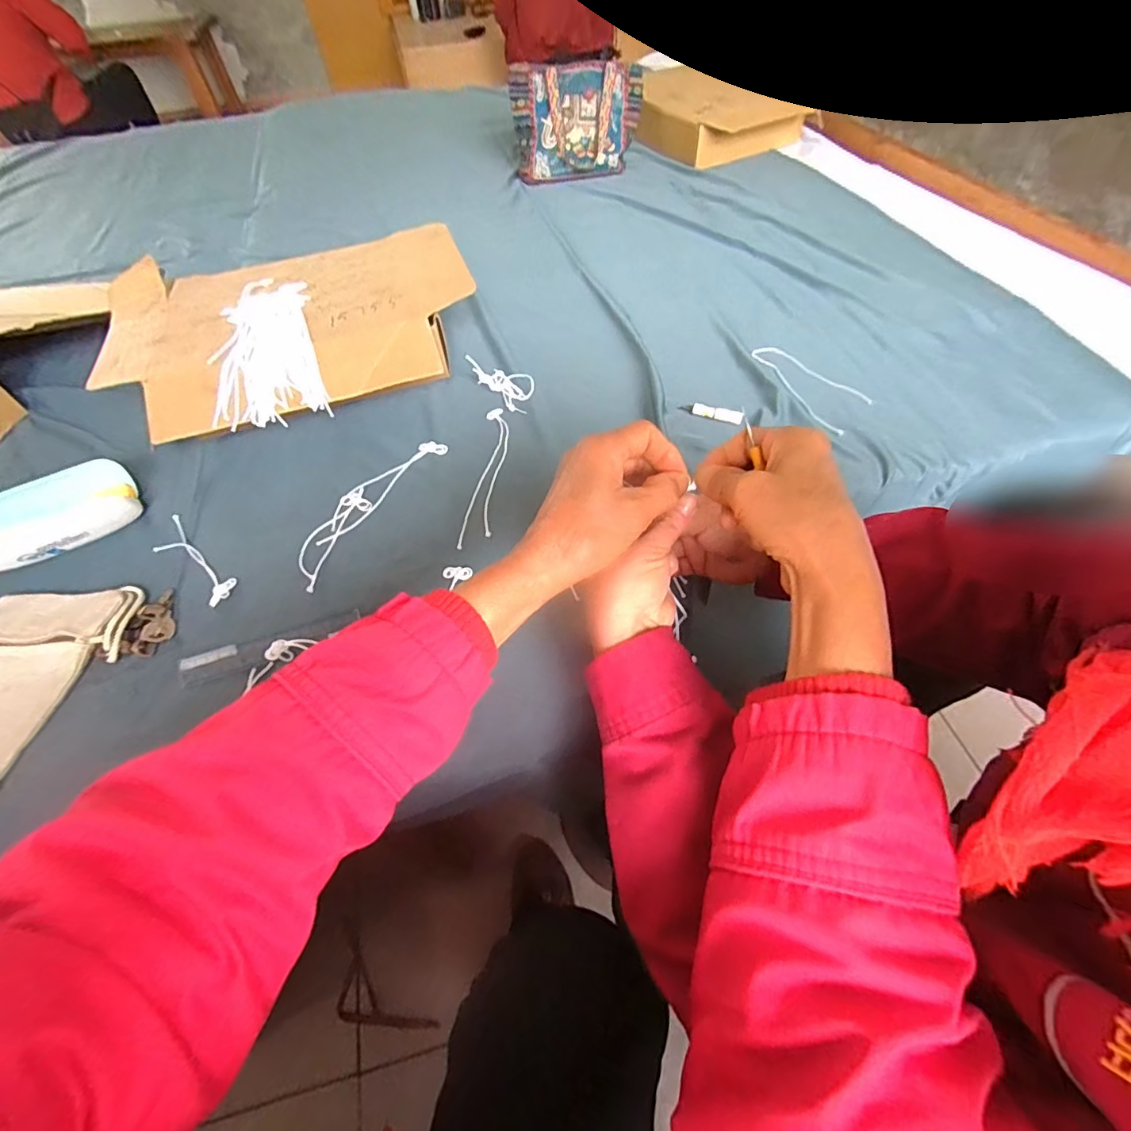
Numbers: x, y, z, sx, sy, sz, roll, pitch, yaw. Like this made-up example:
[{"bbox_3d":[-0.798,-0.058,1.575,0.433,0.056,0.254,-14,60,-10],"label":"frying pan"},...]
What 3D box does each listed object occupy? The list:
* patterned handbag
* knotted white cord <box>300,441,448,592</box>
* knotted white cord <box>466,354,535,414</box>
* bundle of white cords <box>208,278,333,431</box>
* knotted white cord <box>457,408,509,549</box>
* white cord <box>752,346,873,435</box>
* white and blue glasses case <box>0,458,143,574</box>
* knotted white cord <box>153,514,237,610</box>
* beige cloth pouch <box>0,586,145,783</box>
[{"bbox_3d":[0.026,-0.949,1.066,0.275,0.175,0.089,-3,54,1],"label":"patterned handbag"},{"bbox_3d":[-0.213,-0.068,0.533,0.052,0.006,0.217,22,58,18],"label":"knotted white cord"},{"bbox_3d":[-0.079,-0.240,0.645,0.109,0.018,0.057,39,64,13],"label":"knotted white cord"},{"bbox_3d":[-0.353,-0.269,0.604,0.115,0.041,0.257,-14,54,-5],"label":"bundle of white cords"},{"bbox_3d":[-0.087,-0.107,0.559,0.033,0.004,0.214,1,54,4],"label":"knotted white cord"},{"bbox_3d":[0.314,-0.242,0.657,0.083,0.004,0.189,-28,57,-16],"label":"white cord"},{"bbox_3d":[-0.551,-0.050,0.534,0.157,0.058,0.086,-31,58,-18],"label":"white and blue glasses case"},{"bbox_3d":[-0.388,-0.009,0.511,0.163,0.012,0.039,32,62,24],"label":"knotted white cord"},{"bbox_3d":[-0.495,0.104,0.434,0.154,0.014,0.198,1,54,4],"label":"beige cloth pouch"}]

